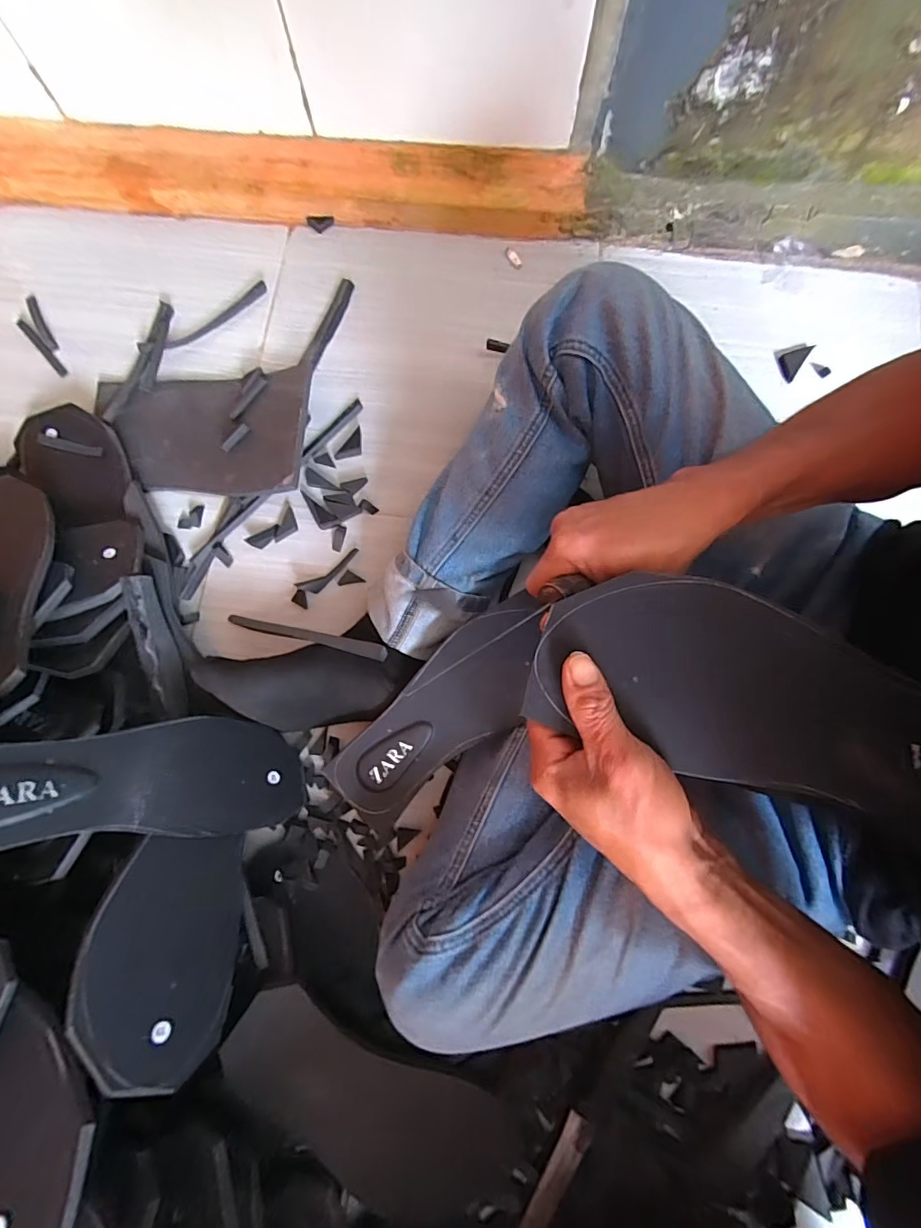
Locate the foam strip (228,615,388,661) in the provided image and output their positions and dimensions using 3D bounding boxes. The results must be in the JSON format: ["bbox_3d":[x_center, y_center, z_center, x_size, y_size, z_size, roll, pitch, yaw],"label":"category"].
[{"bbox_3d":[-0.159,0.021,0.484,0.197,0.011,0.014,9,77,24],"label":"foam strip"}]

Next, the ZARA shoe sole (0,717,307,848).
[{"bbox_3d":[-0.253,0.131,0.388,0.257,0.004,0.092,12,55,-39],"label":"ZARA shoe sole"}]

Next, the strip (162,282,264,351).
[{"bbox_3d":[-0.300,-0.365,0.597,0.144,0.006,0.021,-36,80,-7],"label":"strip"}]

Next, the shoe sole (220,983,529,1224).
[{"bbox_3d":[-0.064,0.403,0.392,0.278,0.016,0.105,40,80,-11],"label":"shoe sole"}]

